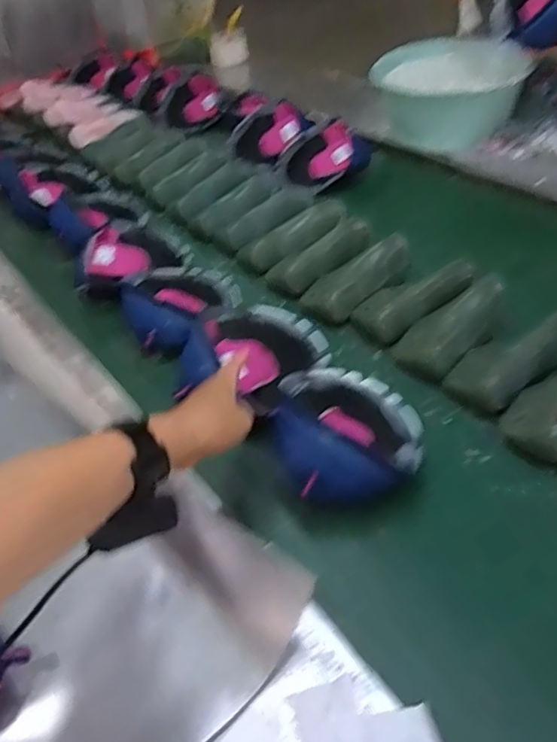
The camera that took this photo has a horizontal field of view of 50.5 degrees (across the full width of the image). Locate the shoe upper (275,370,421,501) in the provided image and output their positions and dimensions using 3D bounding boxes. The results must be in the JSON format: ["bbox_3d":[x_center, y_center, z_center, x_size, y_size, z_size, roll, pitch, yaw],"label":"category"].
[{"bbox_3d":[0.080,0.058,0.646,0.144,0.089,0.190,5,45,12],"label":"shoe upper"}]

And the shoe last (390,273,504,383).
[{"bbox_3d":[0.232,-0.057,0.772,0.173,0.061,0.083,-31,48,-23],"label":"shoe last"}]

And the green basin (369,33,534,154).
[{"bbox_3d":[0.356,-0.583,1.261,0.290,0.169,0.290,7,45,14],"label":"green basin"}]

